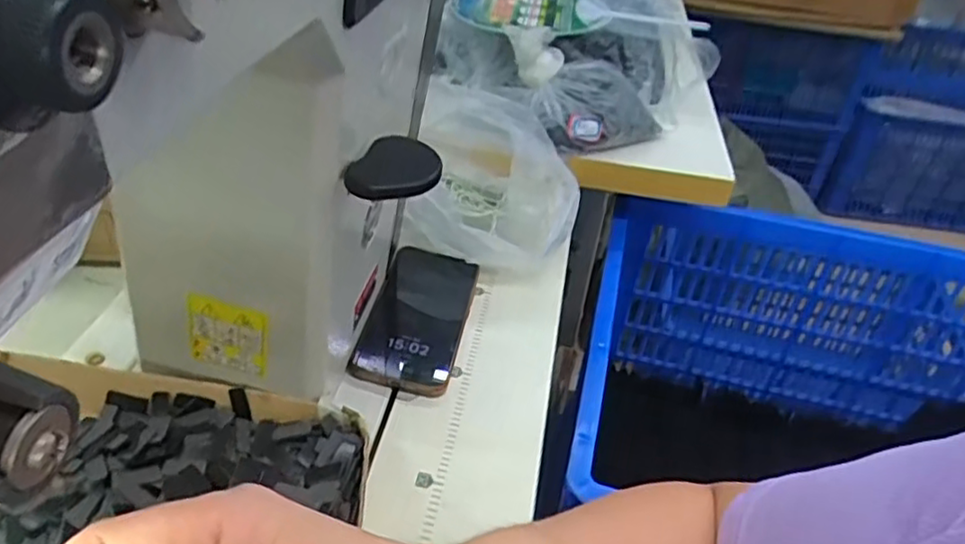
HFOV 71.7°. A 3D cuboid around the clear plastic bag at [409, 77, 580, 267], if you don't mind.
[{"bbox_3d":[0.013,-0.084,0.618,0.151,0.111,0.137,6,38,0],"label":"clear plastic bag"}]

